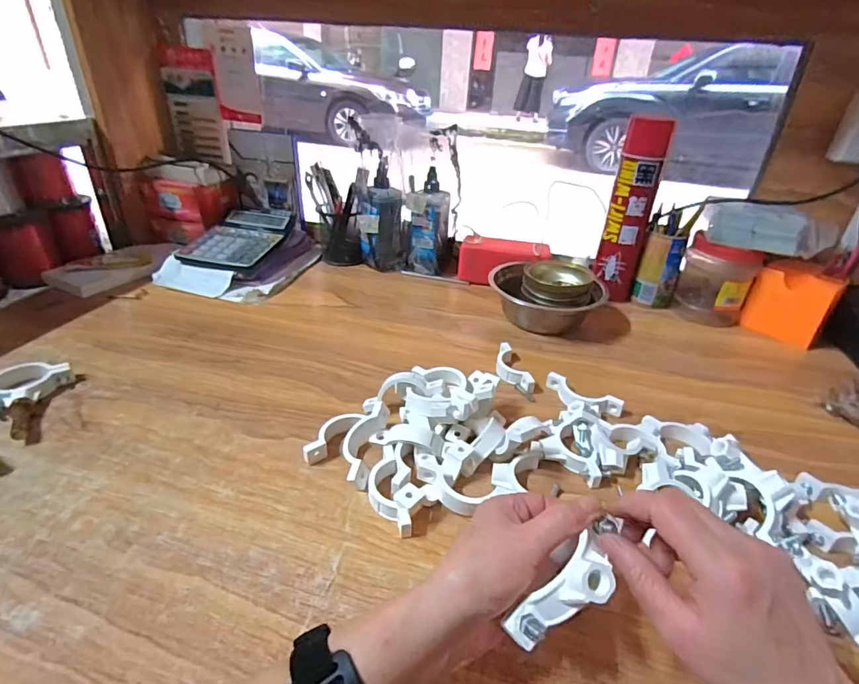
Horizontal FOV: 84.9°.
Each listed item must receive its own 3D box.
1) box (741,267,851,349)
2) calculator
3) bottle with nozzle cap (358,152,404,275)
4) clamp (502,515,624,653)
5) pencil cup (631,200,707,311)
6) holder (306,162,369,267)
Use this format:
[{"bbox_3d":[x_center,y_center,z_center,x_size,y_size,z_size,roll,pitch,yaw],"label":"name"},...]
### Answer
[{"bbox_3d":[0.530,-0.053,0.691,0.063,0.099,0.099,-23,40,-37],"label":"box"},{"bbox_3d":[-0.320,-0.177,0.793,0.125,0.019,0.174,8,41,5],"label":"calculator"},{"bbox_3d":[-0.084,-0.207,0.811,0.077,0.171,0.062,-3,31,-10],"label":"bottle with nozzle cap"},{"bbox_3d":[0.077,0.131,0.250,0.084,0.030,0.031,-47,44,-2],"label":"clamp"},{"bbox_3d":[0.367,-0.128,0.741,0.062,0.150,0.055,16,33,20],"label":"pencil cup"},{"bbox_3d":[-0.163,-0.219,0.838,0.104,0.152,0.074,-3,31,-10],"label":"holder"}]

